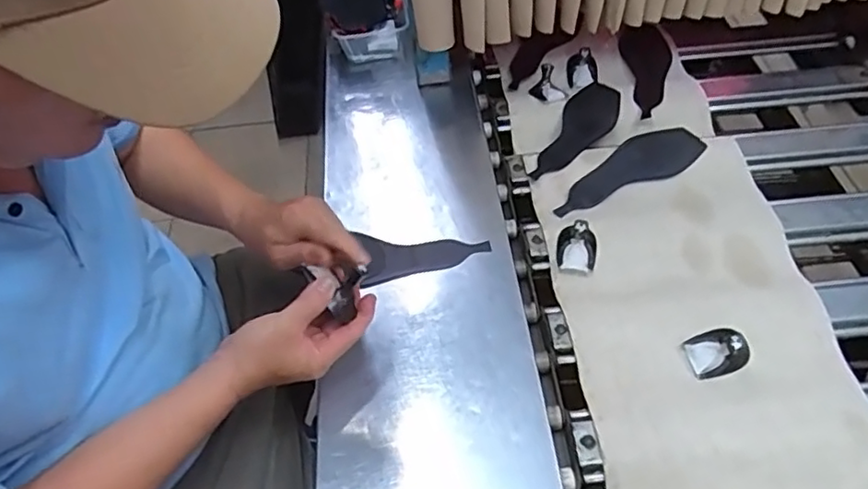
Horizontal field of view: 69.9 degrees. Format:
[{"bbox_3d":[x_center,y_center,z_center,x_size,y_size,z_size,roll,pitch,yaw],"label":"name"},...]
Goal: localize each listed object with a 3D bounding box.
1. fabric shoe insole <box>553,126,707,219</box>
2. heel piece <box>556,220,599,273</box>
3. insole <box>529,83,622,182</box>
[{"bbox_3d":[0.269,-0.108,0.877,0.243,0.004,0.079,-21,58,-11],"label":"fabric shoe insole"},{"bbox_3d":[0.182,-0.003,0.779,0.049,0.041,0.070,11,52,9],"label":"heel piece"},{"bbox_3d":[0.219,-0.168,0.921,0.077,0.006,0.240,22,55,18],"label":"insole"}]

